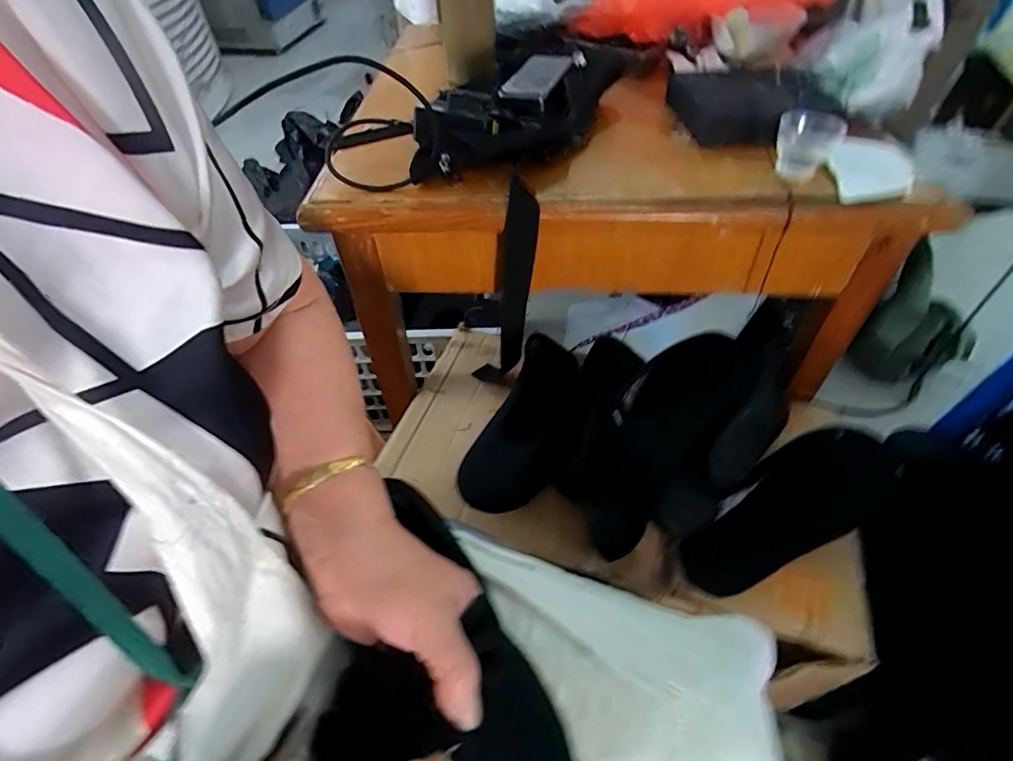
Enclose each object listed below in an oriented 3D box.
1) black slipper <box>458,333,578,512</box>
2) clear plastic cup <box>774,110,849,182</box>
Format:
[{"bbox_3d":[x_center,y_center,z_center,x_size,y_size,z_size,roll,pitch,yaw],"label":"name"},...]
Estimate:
[{"bbox_3d":[0.027,0.045,0.581,0.091,0.040,0.234,18,52,15],"label":"black slipper"},{"bbox_3d":[0.283,-0.225,0.469,0.054,0.047,0.047,27,55,22],"label":"clear plastic cup"}]

